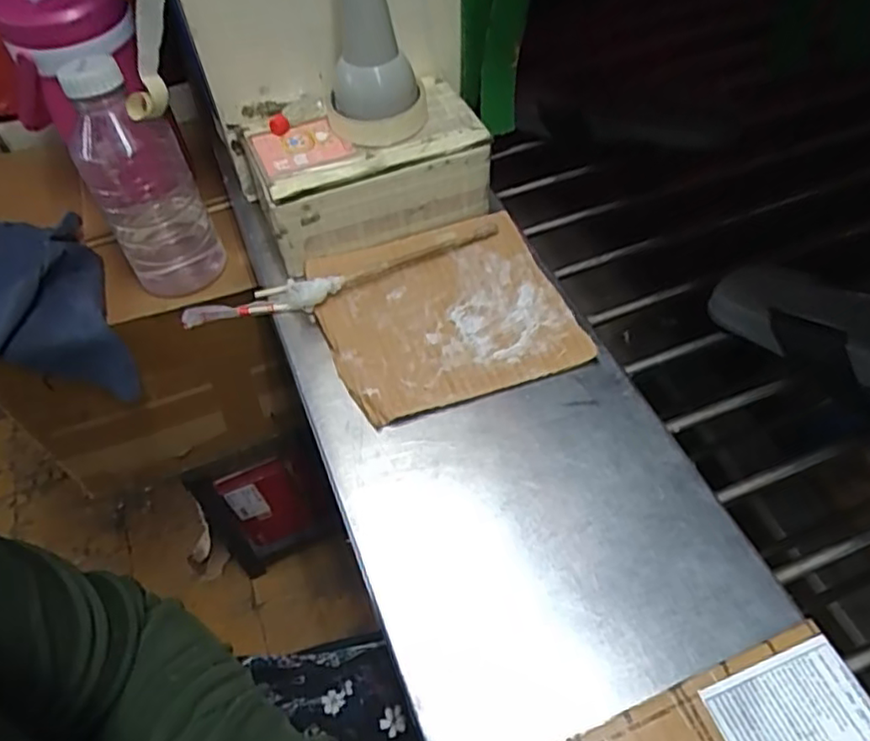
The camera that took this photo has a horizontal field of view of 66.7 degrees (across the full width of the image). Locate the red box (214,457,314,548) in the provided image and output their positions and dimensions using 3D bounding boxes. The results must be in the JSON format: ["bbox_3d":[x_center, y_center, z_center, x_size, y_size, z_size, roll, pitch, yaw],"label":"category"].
[{"bbox_3d":[-0.272,0.219,1.071,0.113,0.213,0.030,-19,55,-11],"label":"red box"}]

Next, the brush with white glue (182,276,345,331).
[{"bbox_3d":[-0.142,-0.058,0.545,0.138,0.025,0.029,-10,51,16],"label":"brush with white glue"}]

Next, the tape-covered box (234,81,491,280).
[{"bbox_3d":[-0.062,-0.173,0.577,0.194,0.086,0.119,-20,55,-12],"label":"tape-covered box"}]

